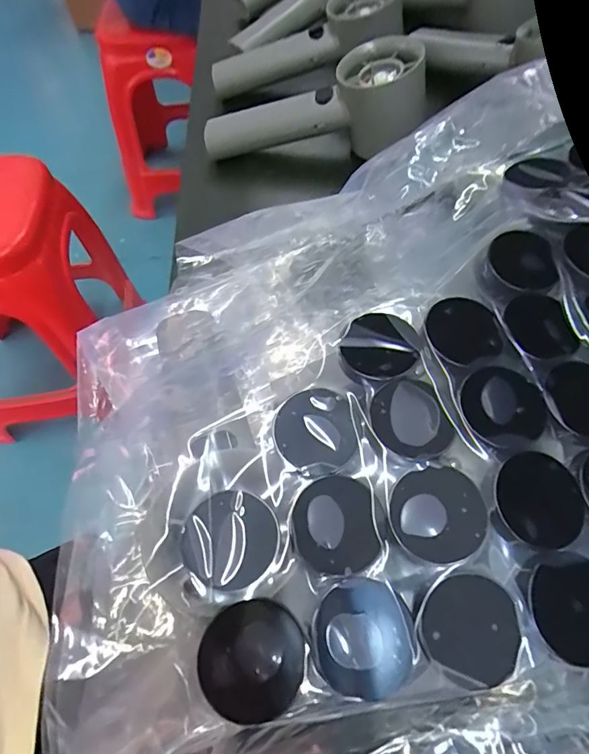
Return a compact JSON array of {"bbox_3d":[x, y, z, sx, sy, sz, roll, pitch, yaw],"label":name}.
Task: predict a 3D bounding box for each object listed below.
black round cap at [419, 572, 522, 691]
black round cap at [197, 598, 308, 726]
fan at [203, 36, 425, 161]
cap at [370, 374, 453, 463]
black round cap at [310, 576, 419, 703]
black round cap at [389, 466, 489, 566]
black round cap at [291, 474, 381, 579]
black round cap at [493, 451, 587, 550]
[{"bbox_3d":[0.051,0.072,0.130,0.026,0.007,0.027,-1,58,1],"label":"black round cap"},{"bbox_3d":[-0.011,0.077,0.124,0.028,0.004,0.027,-1,58,1],"label":"black round cap"},{"bbox_3d":[0.013,-0.193,0.335,0.159,0.057,0.042,-5,57,18],"label":"fan"},{"bbox_3d":[0.039,0.014,0.155,0.025,0.004,0.029,-17,59,-8],"label":"cap"},{"bbox_3d":[0.020,0.074,0.129,0.028,0.004,0.028,-1,58,1],"label":"black round cap"},{"bbox_3d":[0.044,0.042,0.140,0.028,0.004,0.027,-1,58,1],"label":"black round cap"},{"bbox_3d":[0.012,0.046,0.141,0.025,0.004,0.029,-6,58,-1],"label":"black round cap"},{"bbox_3d":[0.077,0.038,0.142,0.028,0.004,0.027,-1,58,1],"label":"black round cap"}]

